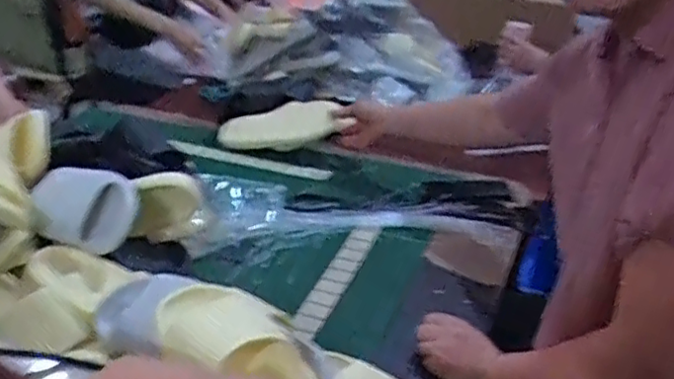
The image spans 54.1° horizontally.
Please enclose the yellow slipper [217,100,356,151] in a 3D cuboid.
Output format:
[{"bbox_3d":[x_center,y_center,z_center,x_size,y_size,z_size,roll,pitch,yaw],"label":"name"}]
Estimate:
[{"bbox_3d":[-0.131,-0.130,1.433,0.269,0.092,0.048,-10,21,20],"label":"yellow slipper"}]

